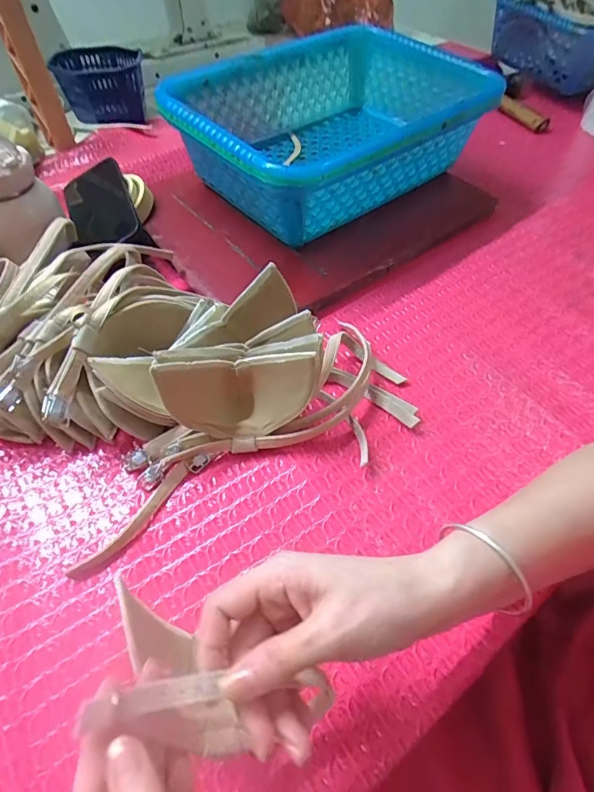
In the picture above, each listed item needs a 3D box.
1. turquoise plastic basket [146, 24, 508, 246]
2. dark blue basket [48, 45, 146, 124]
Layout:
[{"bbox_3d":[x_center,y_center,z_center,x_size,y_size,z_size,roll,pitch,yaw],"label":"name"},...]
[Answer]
[{"bbox_3d":[0.039,-0.325,0.552,0.350,0.118,0.272,-32,59,-22],"label":"turquoise plastic basket"},{"bbox_3d":[-0.287,-0.448,0.647,0.122,0.081,0.063,6,55,2],"label":"dark blue basket"}]

